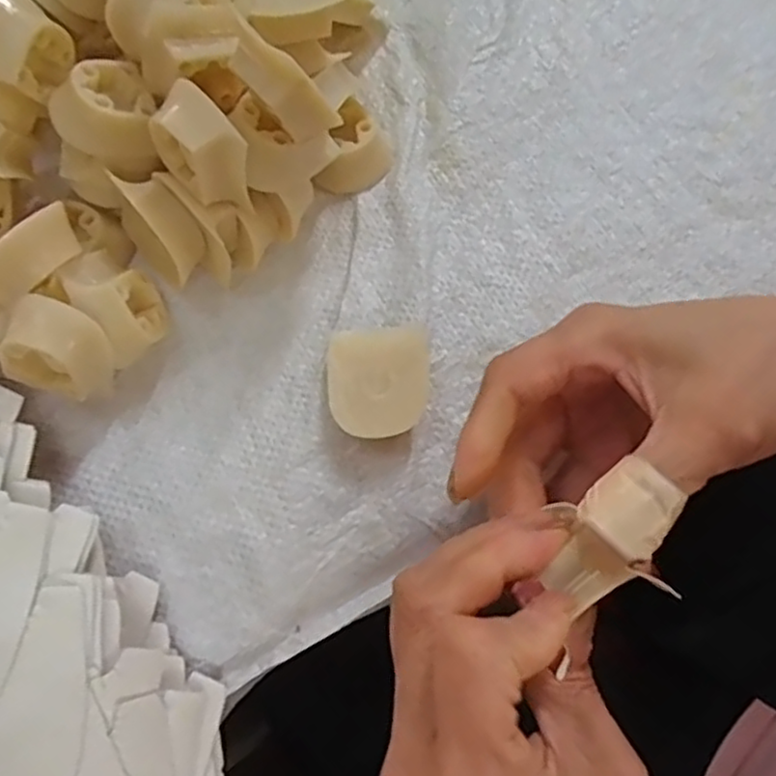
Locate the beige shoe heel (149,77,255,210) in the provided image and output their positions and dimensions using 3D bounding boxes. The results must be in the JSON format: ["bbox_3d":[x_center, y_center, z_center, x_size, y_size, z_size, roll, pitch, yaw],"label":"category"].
[{"bbox_3d":[-0.068,-0.086,0.252,0.025,0.036,0.037,-40,78,-9],"label":"beige shoe heel"}]

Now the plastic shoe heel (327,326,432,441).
[{"bbox_3d":[-0.004,-0.003,0.276,0.040,0.019,0.048,-2,74,2],"label":"plastic shoe heel"}]

